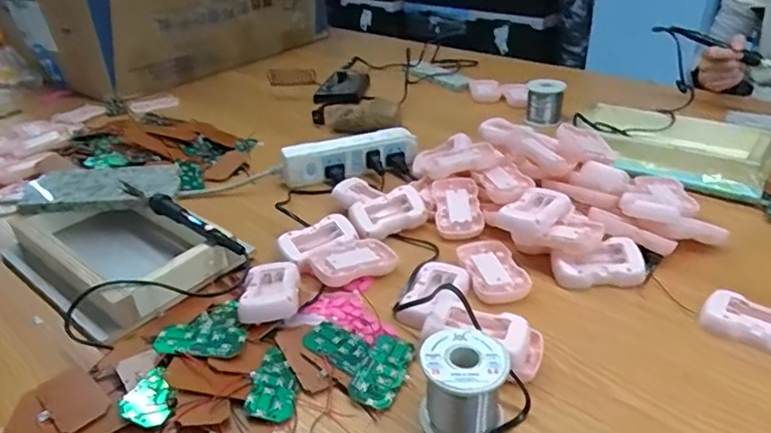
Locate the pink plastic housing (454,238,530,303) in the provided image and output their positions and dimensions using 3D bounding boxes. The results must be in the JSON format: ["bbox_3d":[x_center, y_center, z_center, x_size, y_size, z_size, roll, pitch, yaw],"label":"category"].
[{"bbox_3d":[0.108,0.053,0.569,0.054,0.010,0.094,-10,32,-9],"label":"pink plastic housing"}]

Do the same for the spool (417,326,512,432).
[{"bbox_3d":[0.057,0.125,0.409,0.061,0.062,0.055,-19,34,-23],"label":"spool"}]

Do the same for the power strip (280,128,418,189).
[{"bbox_3d":[-0.047,-0.085,0.780,0.193,0.054,0.028,-12,32,-14],"label":"power strip"}]

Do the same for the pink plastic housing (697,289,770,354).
[{"bbox_3d":[0.325,0.096,0.487,0.086,0.021,0.055,18,37,32],"label":"pink plastic housing"}]

